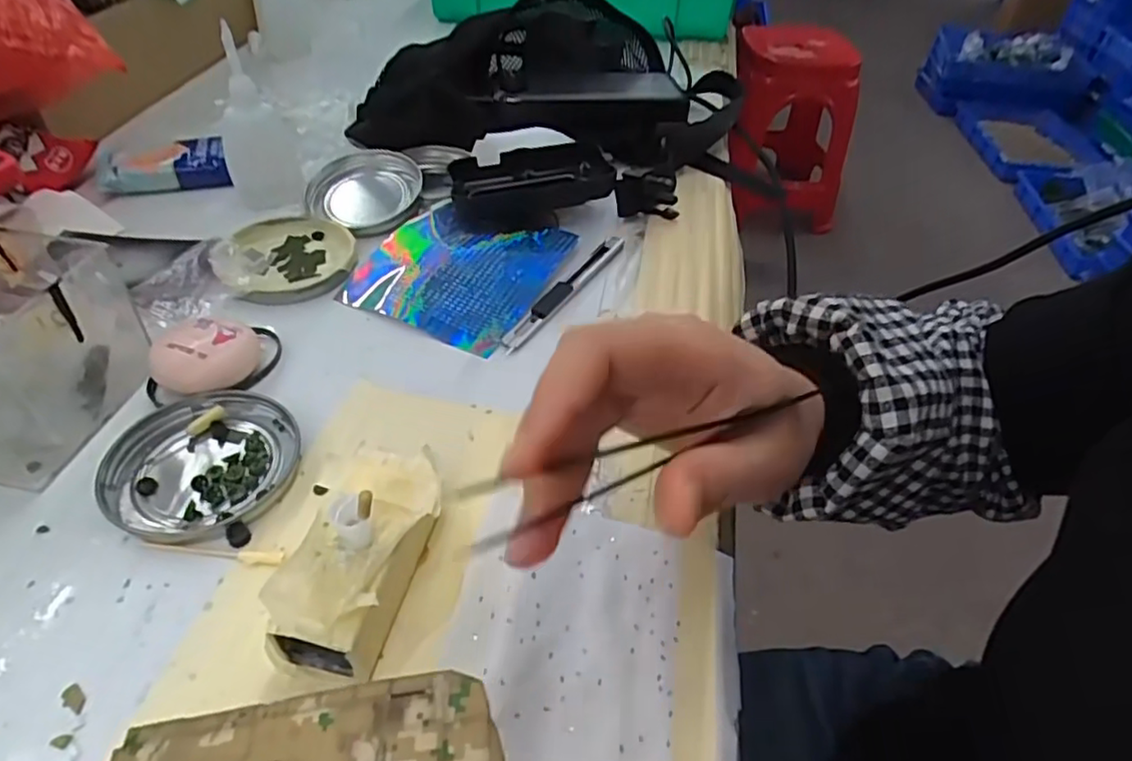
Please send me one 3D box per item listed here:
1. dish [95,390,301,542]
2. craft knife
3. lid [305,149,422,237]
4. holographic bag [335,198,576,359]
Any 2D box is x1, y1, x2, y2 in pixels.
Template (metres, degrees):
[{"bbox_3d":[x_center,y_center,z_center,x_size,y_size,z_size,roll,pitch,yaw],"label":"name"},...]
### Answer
[{"bbox_3d":[-0.163,0.036,0.291,0.075,0.008,0.076,2,44,-2],"label":"dish"},{"bbox_3d":[0.002,-0.057,0.399,0.014,0.007,0.130,24,48,20],"label":"craft knife"},{"bbox_3d":[-0.141,-0.135,0.453,0.066,0.020,0.071,2,44,-2],"label":"lid"},{"bbox_3d":[-0.067,-0.072,0.404,0.113,0.012,0.117,19,47,15],"label":"holographic bag"}]

